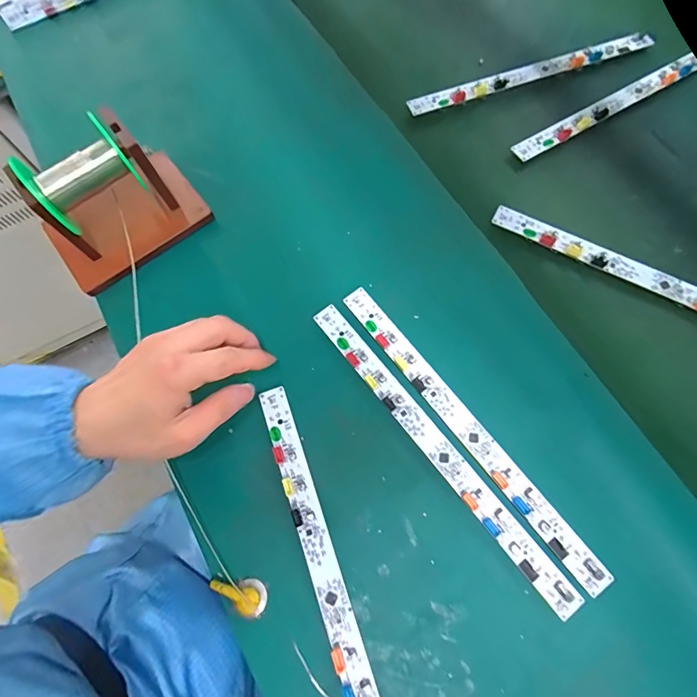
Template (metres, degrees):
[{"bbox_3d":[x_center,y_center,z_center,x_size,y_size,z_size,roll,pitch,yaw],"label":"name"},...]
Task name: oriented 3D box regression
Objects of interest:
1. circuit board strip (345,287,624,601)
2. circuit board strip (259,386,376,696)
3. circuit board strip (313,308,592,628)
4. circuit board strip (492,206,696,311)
[{"bbox_3d":[0.092,0.060,0.331,0.023,0.006,0.287,-36,74,-11],"label":"circuit board strip"},{"bbox_3d":[-0.017,0.165,0.297,0.021,0.006,0.286,-19,72,-4],"label":"circuit board strip"},{"bbox_3d":[0.067,0.075,0.328,0.023,0.010,0.287,-37,75,-11],"label":"circuit board strip"},{"bbox_3d":[0.270,-0.064,0.371,0.288,0.006,0.022,27,76,10],"label":"circuit board strip"}]

